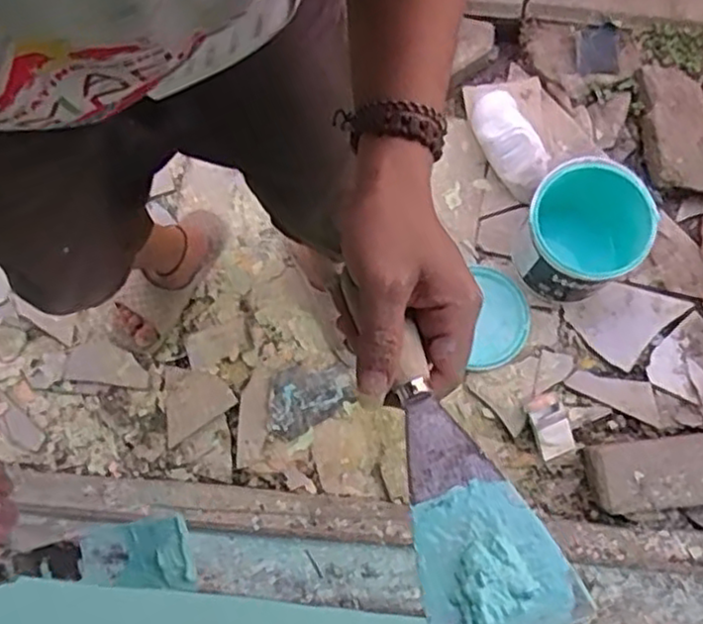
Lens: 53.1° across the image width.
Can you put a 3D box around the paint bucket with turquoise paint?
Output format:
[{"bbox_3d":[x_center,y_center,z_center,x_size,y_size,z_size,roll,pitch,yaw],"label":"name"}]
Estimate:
[{"bbox_3d":[0.365,-0.123,1.127,0.180,0.170,0.198,0,79,1],"label":"paint bucket with turquoise paint"}]

